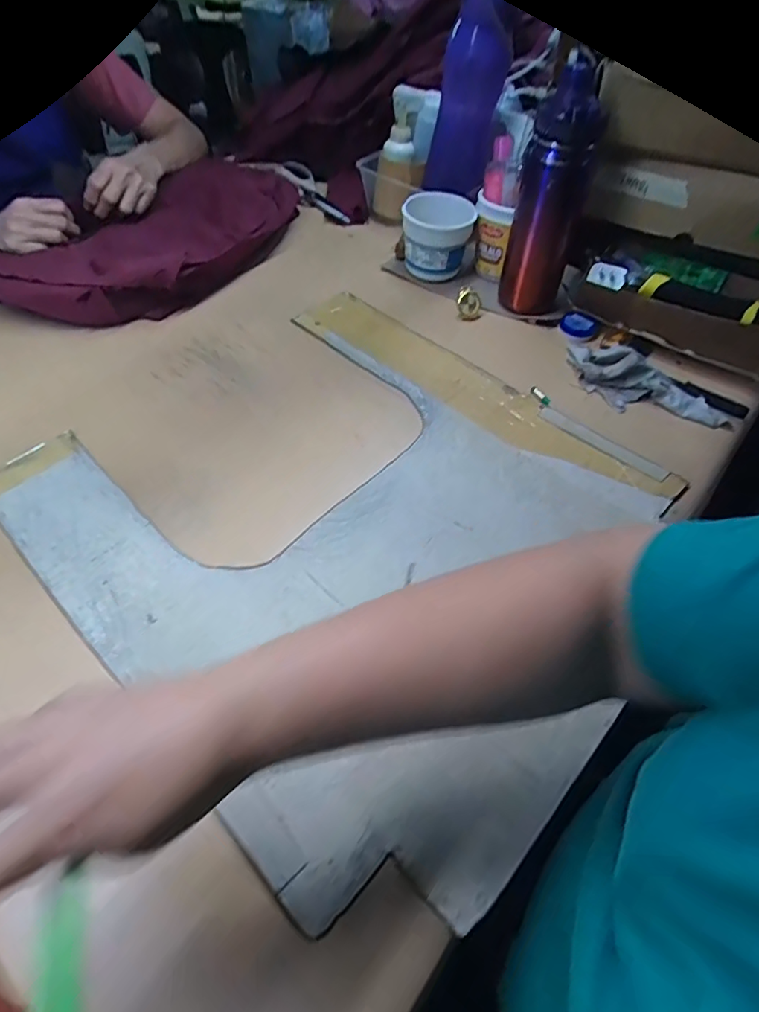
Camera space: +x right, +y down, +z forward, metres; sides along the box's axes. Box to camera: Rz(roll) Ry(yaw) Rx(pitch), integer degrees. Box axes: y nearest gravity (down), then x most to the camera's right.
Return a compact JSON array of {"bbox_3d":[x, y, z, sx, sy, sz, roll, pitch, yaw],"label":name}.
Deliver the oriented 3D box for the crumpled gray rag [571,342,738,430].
[{"bbox_3d":[0.278,-0.131,0.559,0.066,0.032,0.170,-33,59,-24],"label":"crumpled gray rag"}]

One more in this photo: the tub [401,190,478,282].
[{"bbox_3d":[0.074,-0.344,0.691,0.088,0.082,0.088,0,52,0],"label":"tub"}]

